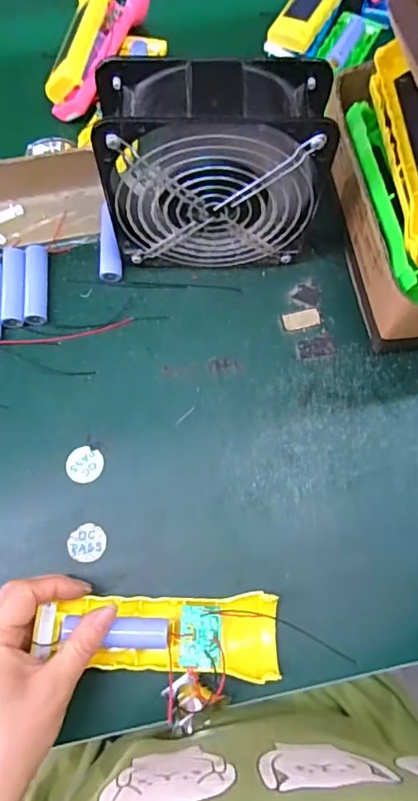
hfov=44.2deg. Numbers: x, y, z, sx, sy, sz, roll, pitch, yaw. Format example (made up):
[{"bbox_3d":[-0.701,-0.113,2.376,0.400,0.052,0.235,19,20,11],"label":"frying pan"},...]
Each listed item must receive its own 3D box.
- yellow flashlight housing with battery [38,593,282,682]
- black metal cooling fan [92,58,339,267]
[{"bbox_3d":[-0.030,0.148,0.333,0.151,0.030,0.047,4,74,-2],"label":"yellow flashlight housing with battery"},{"bbox_3d":[0.004,-0.159,0.372,0.145,0.150,0.060,-1,73,0],"label":"black metal cooling fan"}]

